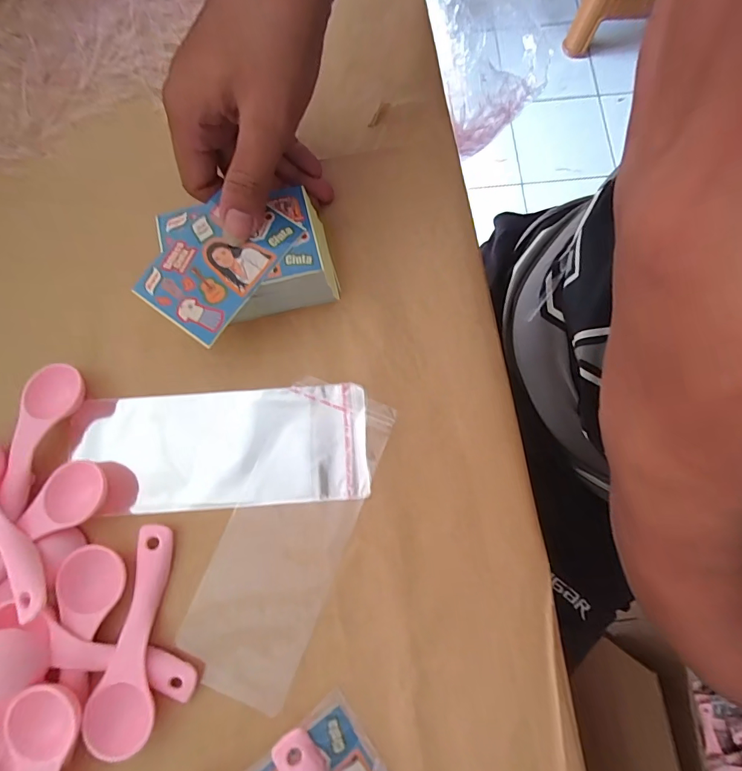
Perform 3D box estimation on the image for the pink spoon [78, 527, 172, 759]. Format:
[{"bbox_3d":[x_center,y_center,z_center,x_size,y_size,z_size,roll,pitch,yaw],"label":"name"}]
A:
[{"bbox_3d":[-0.130,0.136,0.227,0.033,0.011,0.111,1,77,0],"label":"pink spoon"}]

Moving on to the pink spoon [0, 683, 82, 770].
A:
[{"bbox_3d":[-0.165,0.207,0.209,0.033,0.012,0.108,-3,89,-1],"label":"pink spoon"}]

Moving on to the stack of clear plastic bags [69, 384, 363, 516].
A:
[{"bbox_3d":[-0.096,0.039,0.258,0.186,0.008,0.071,-4,77,3],"label":"stack of clear plastic bags"}]

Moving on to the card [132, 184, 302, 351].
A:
[{"bbox_3d":[-0.089,-0.074,0.244,0.060,0.004,0.089,35,79,7],"label":"card"}]

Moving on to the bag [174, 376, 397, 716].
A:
[{"bbox_3d":[-0.047,0.081,0.242,0.069,0.008,0.170,22,78,5],"label":"bag"}]

